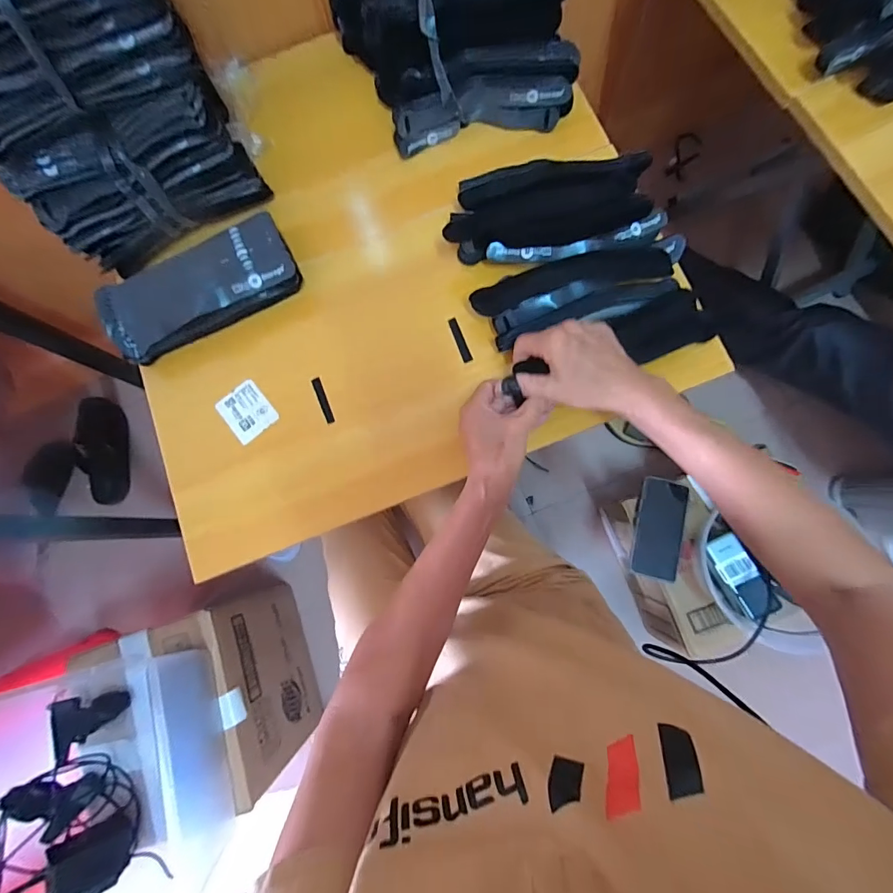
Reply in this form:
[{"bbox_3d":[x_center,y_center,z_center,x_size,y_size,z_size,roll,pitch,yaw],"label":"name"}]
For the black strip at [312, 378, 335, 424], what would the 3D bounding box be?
[{"bbox_3d":[-0.133,-0.049,0.462,0.008,0.004,0.053,-23,81,0],"label":"black strip"}]

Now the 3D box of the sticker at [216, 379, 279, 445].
[{"bbox_3d":[-0.218,-0.038,0.468,0.048,0.004,0.059,-39,81,-8],"label":"sticker"}]

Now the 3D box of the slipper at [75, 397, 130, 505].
[{"bbox_3d":[-0.803,0.015,1.013,0.094,0.057,0.252,5,103,4],"label":"slipper"}]

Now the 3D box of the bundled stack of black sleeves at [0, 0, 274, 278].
[{"bbox_3d":[-0.340,-0.349,0.405,0.215,0.211,0.215,-26,81,-1],"label":"bundled stack of black sleeves"}]

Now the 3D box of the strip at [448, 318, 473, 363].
[{"bbox_3d":[0.015,-0.116,0.468,0.010,0.004,0.053,-20,81,0],"label":"strip"}]

